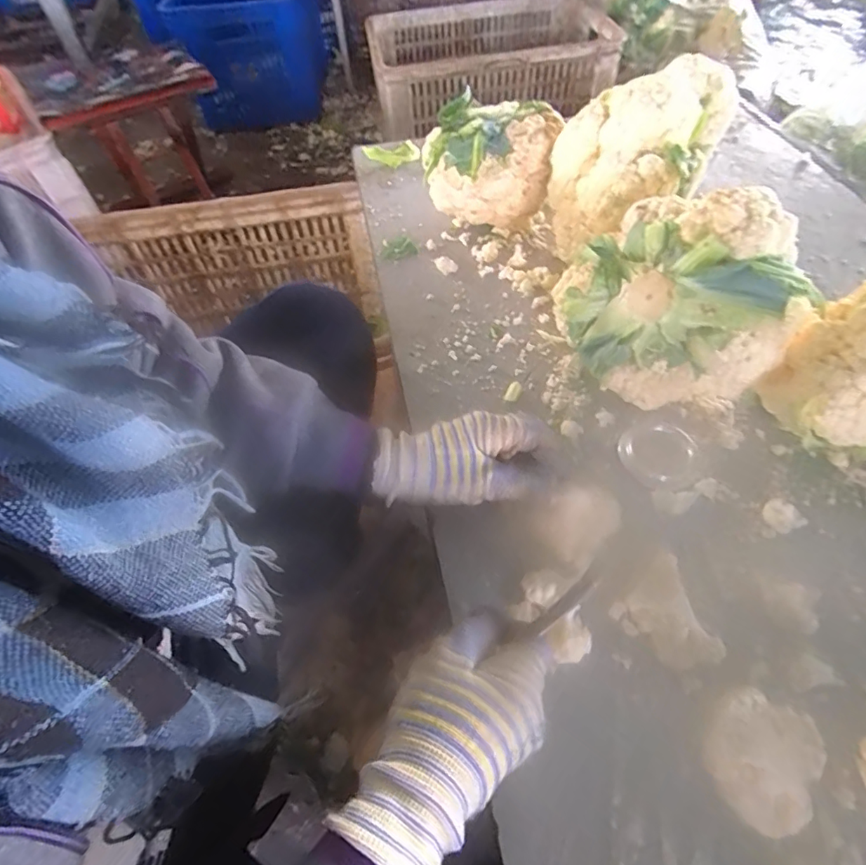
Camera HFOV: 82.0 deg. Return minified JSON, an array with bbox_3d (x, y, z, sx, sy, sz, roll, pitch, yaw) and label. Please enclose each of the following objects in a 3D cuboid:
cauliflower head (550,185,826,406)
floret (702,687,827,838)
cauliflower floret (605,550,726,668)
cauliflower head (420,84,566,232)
[{"bbox_3d":[0.181,-0.093,0.389,0.164,0.154,0.096,35,63,24],"label":"cauliflower head"},{"bbox_3d":[0.178,0.175,0.272,0.056,0.028,0.063,30,61,21],"label":"floret"},{"bbox_3d":[0.154,0.115,0.318,0.061,0.018,0.054,37,64,25],"label":"cauliflower floret"},{"bbox_3d":[0.061,-0.284,0.551,0.143,0.121,0.112,-1,55,3],"label":"cauliflower head"}]

